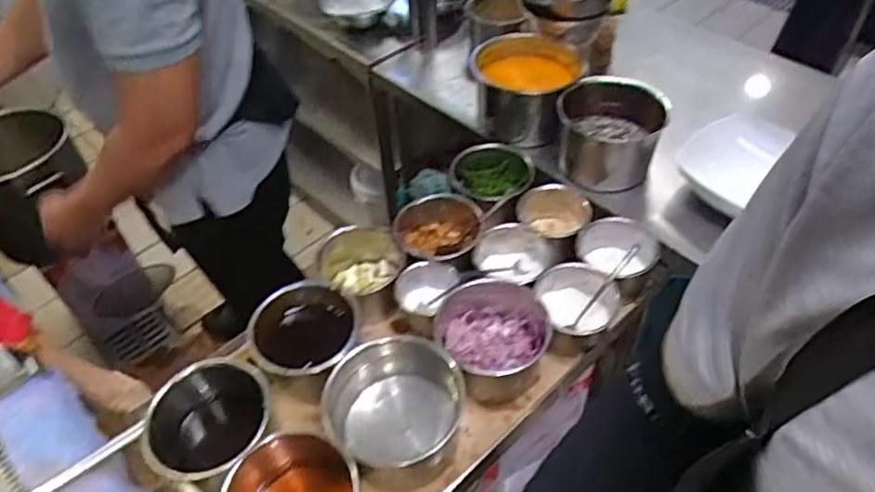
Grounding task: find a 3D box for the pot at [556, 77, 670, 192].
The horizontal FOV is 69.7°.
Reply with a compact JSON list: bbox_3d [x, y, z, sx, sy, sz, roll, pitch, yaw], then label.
[{"bbox_3d":[0.277,-0.179,1.029,0.158,0.143,0.140,16,50,17],"label":"pot"}]

